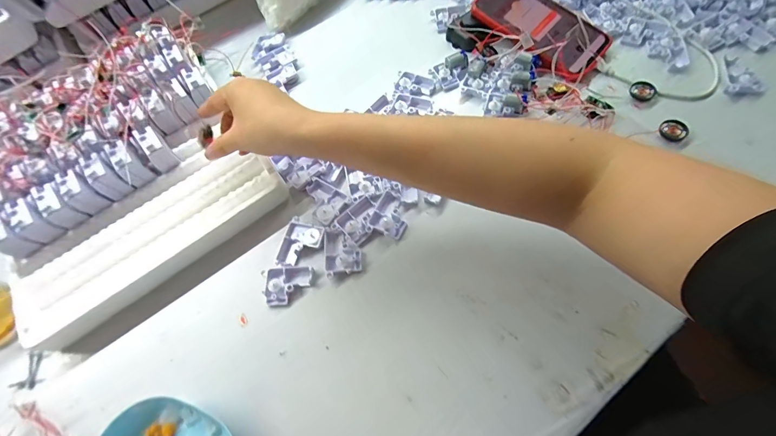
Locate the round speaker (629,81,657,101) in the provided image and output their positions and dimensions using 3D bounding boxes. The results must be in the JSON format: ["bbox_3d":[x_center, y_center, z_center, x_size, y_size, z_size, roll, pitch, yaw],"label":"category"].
[{"bbox_3d":[0.288,-0.144,0.396,0.024,0.004,0.026,-1,67,3],"label":"round speaker"}]

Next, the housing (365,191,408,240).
[{"bbox_3d":[0.004,-0.004,0.366,0.036,0.010,0.050,22,70,12],"label":"housing"}]

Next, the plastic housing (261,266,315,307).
[{"bbox_3d":[-0.098,0.066,0.350,0.049,0.010,0.036,-9,67,0],"label":"plastic housing"}]

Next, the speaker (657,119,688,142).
[{"bbox_3d":[0.302,-0.092,0.373,0.024,0.007,0.026,-1,67,3],"label":"speaker"}]

